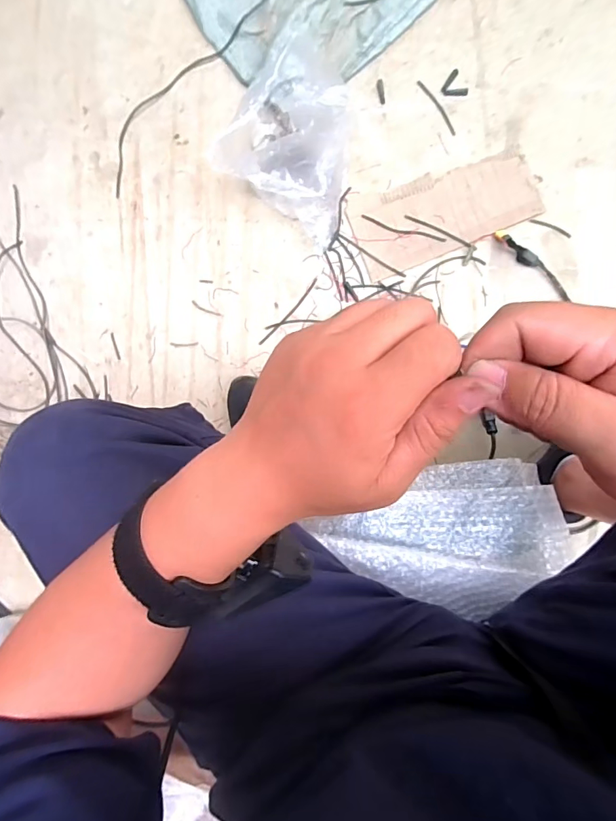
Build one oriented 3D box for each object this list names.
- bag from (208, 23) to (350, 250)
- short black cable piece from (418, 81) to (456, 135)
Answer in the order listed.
[{"bbox_3d":[-0.028,-0.412,0.682,0.175,0.181,0.226,13,91,7],"label":"bag"},{"bbox_3d":[0.221,-0.516,0.738,0.012,0.004,0.113,-31,86,6],"label":"short black cable piece"}]

